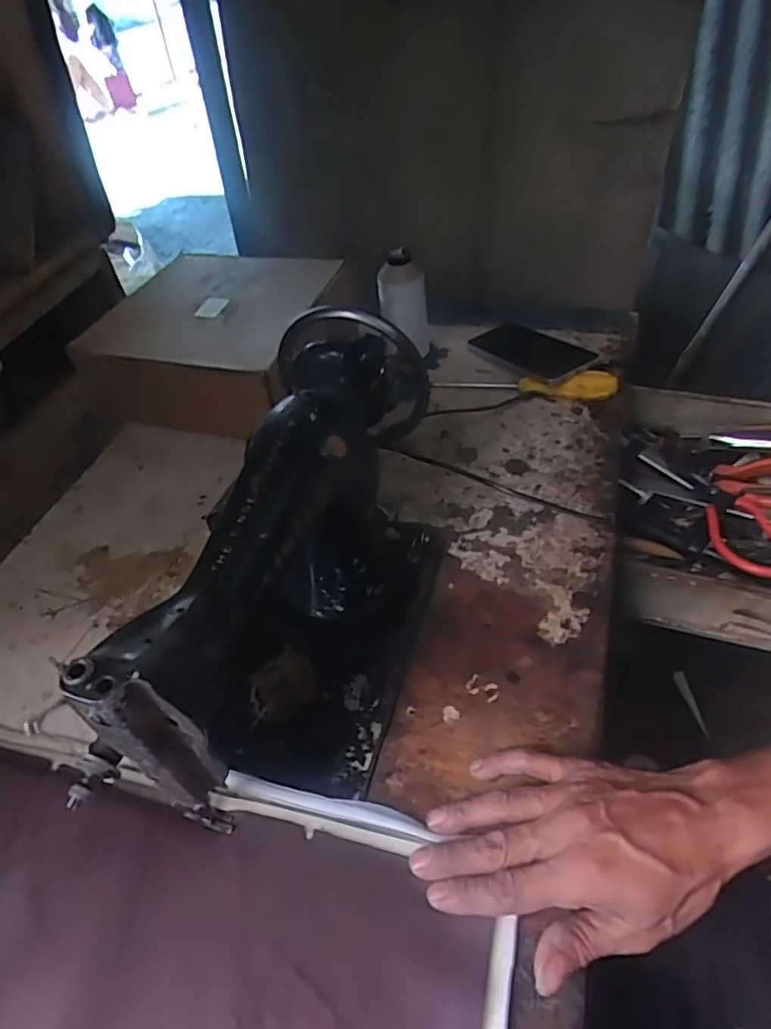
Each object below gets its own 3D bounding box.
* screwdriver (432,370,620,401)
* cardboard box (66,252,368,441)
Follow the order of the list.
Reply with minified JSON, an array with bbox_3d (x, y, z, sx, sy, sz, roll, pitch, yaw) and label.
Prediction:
[{"bbox_3d":[0.163,-0.155,0.705,0.209,0.033,0.026,6,46,13],"label":"screwdriver"},{"bbox_3d":[-0.196,-0.218,0.745,0.254,0.105,0.251,12,48,18],"label":"cardboard box"}]

